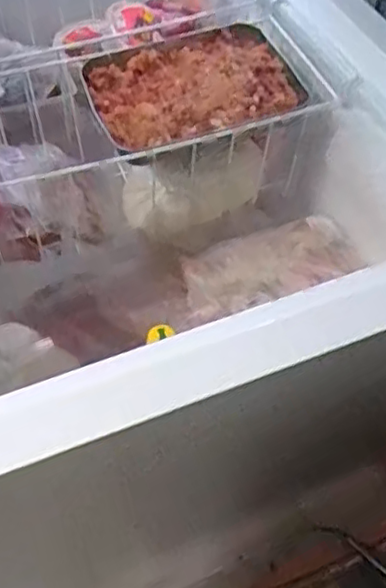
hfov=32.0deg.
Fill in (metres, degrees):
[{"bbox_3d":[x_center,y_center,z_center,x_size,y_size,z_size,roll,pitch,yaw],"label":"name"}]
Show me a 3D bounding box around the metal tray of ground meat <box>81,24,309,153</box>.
[{"bbox_3d":[-0.003,-0.263,0.854,0.244,0.044,0.199,-18,55,-14],"label":"metal tray of ground meat"}]

